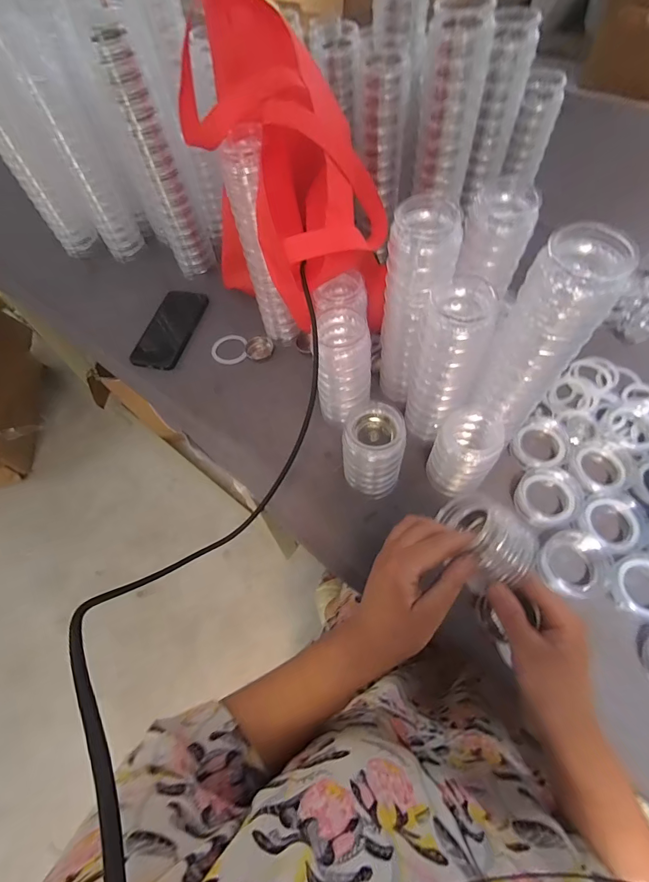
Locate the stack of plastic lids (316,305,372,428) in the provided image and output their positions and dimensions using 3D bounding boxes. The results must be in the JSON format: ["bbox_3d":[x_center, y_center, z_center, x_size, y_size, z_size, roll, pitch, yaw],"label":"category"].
[{"bbox_3d":[0.025,-0.086,0.502,0.069,0.152,0.080,-3,61,2],"label":"stack of plastic lids"}]

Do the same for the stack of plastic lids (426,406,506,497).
[{"bbox_3d":[0.160,0.016,0.463,0.066,0.106,0.065,34,69,20],"label":"stack of plastic lids"}]

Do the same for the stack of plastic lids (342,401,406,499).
[{"bbox_3d":[0.057,0.017,0.463,0.068,0.122,0.063,6,62,7],"label":"stack of plastic lids"}]

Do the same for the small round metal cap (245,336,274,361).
[{"bbox_3d":[-0.103,-0.147,0.627,0.043,0.012,0.041,-2,62,3],"label":"small round metal cap"}]

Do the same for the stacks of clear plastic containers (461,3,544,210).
[{"bbox_3d":[0.236,-0.444,0.551,0.056,0.206,0.053,8,62,8],"label":"stacks of clear plastic containers"}]

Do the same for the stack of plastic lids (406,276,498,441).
[{"bbox_3d":[0.138,-0.077,0.444,0.070,0.196,0.068,29,67,18],"label":"stack of plastic lids"}]

